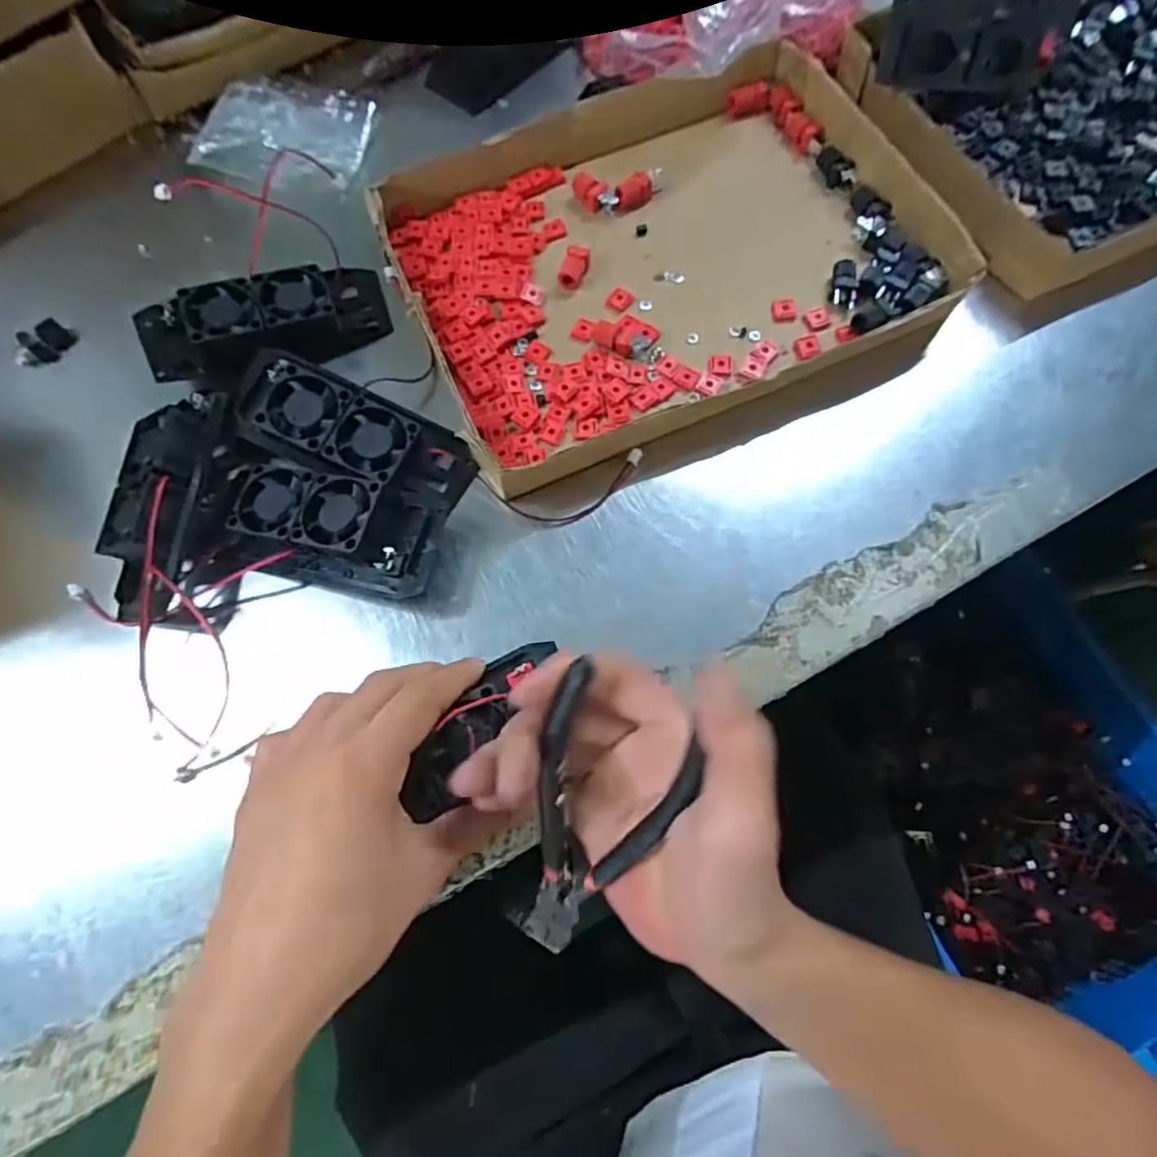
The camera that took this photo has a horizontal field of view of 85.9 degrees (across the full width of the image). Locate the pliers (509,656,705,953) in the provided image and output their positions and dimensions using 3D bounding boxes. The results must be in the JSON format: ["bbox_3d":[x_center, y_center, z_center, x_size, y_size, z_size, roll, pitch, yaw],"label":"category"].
[{"bbox_3d":[0.009,0.098,0.246,0.054,0.016,0.139,14,114,5],"label":"pliers"}]

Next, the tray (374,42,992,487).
[{"bbox_3d":[0.054,-0.203,0.384,0.308,0.031,0.247,-21,74,-5],"label":"tray"}]

